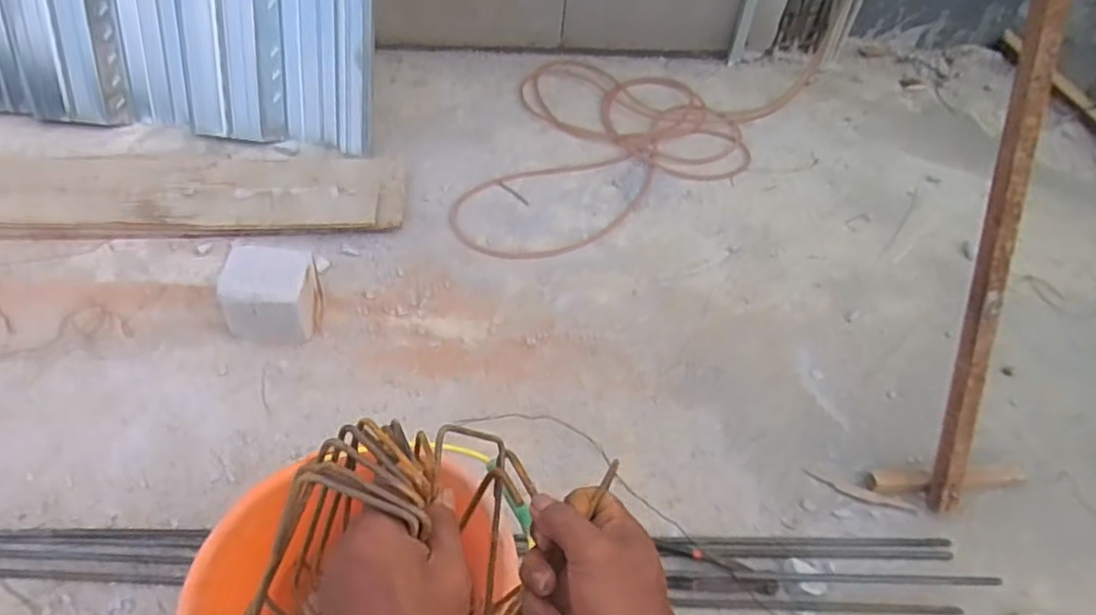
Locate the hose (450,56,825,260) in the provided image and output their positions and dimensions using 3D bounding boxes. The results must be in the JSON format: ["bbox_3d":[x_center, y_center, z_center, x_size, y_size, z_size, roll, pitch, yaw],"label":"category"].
[{"bbox_3d":[0.205,-0.500,1.705,1.225,0.028,0.620,-29,56,-30],"label":"hose"}]

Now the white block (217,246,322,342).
[{"bbox_3d":[-0.465,-0.021,1.108,0.142,0.141,0.120,7,46,0],"label":"white block"}]

